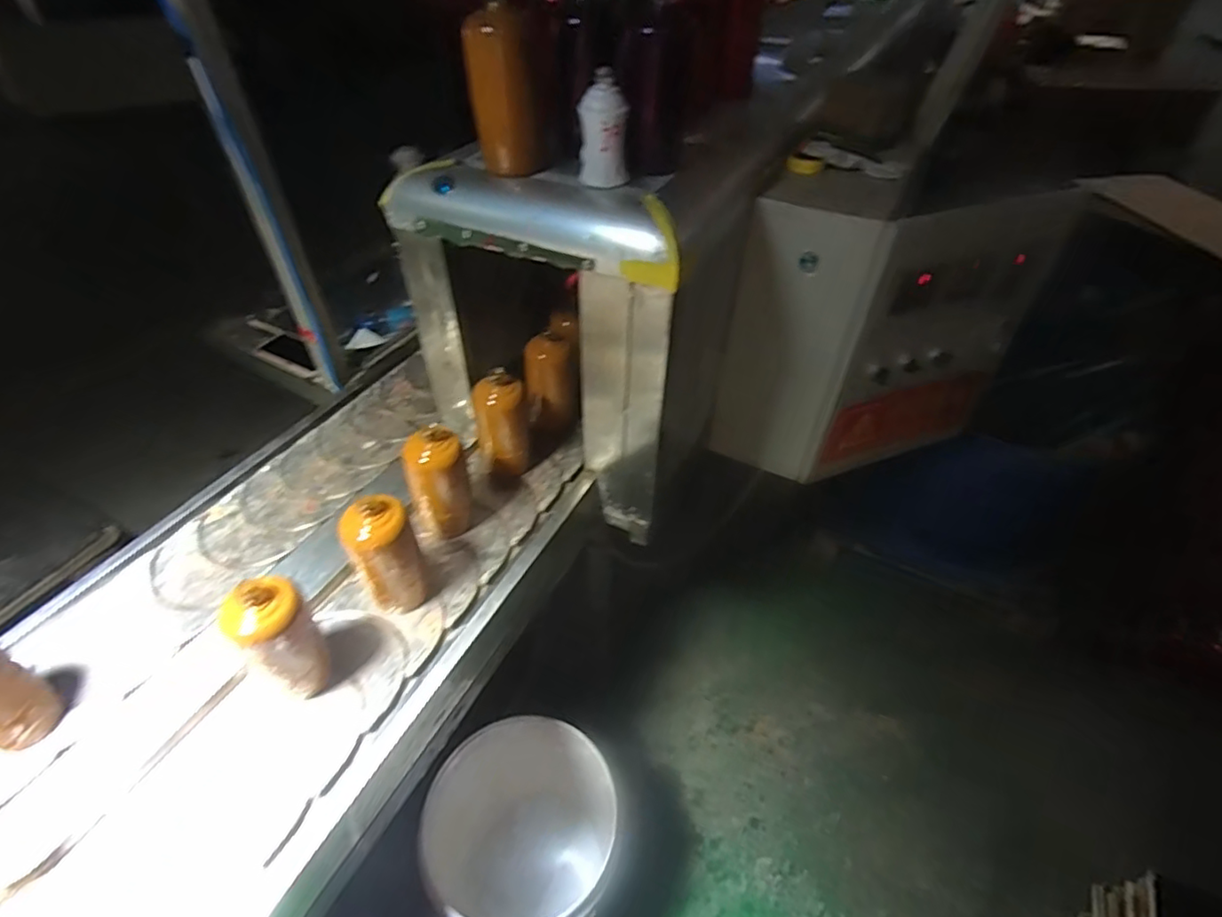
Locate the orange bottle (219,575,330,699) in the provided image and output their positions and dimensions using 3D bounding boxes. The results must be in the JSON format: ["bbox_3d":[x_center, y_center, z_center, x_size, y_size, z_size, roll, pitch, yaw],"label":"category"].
[{"bbox_3d":[-0.373,0.204,0.692,0.077,0.176,0.075,34,57,31],"label":"orange bottle"}]

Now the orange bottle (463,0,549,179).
[{"bbox_3d":[-0.123,-0.442,0.732,0.071,0.171,0.080,8,48,12],"label":"orange bottle"}]

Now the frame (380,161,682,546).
[{"bbox_3d":[-0.091,-0.158,0.912,0.411,0.497,0.121,20,51,21],"label":"frame"}]

